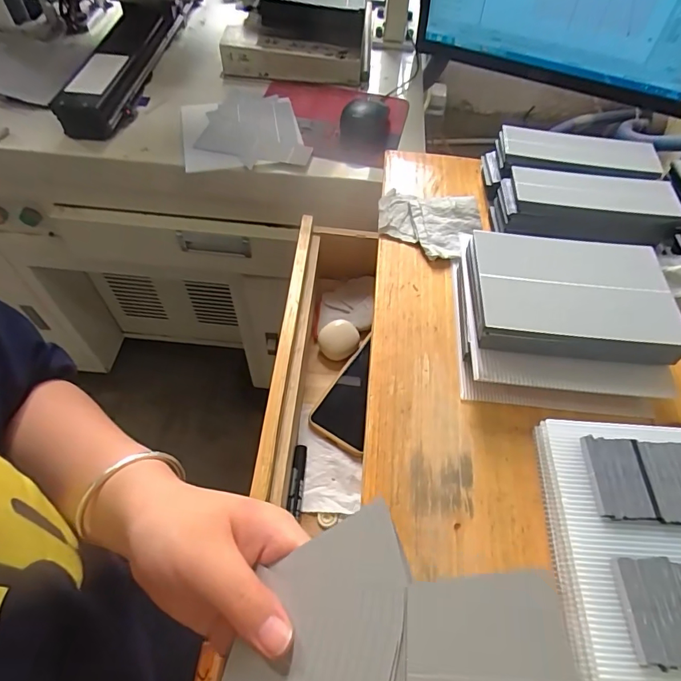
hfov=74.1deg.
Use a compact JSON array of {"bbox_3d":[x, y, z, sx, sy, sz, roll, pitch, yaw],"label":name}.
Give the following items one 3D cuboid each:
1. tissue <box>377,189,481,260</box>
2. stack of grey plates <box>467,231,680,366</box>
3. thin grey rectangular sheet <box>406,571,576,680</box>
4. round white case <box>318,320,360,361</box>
[{"bbox_3d":[0.088,-0.121,0.464,0.101,0.021,0.081,15,57,7],"label":"tissue"},{"bbox_3d":[0.186,-0.037,0.367,0.153,0.025,0.108,7,56,2],"label":"stack of grey plates"},{"bbox_3d":[0.043,0.102,0.138,0.056,0.004,0.051,-23,56,28],"label":"thin grey rectangular sheet"},{"bbox_3d":[-0.001,-0.001,0.570,0.048,0.017,0.050,1,56,-2],"label":"round white case"}]

